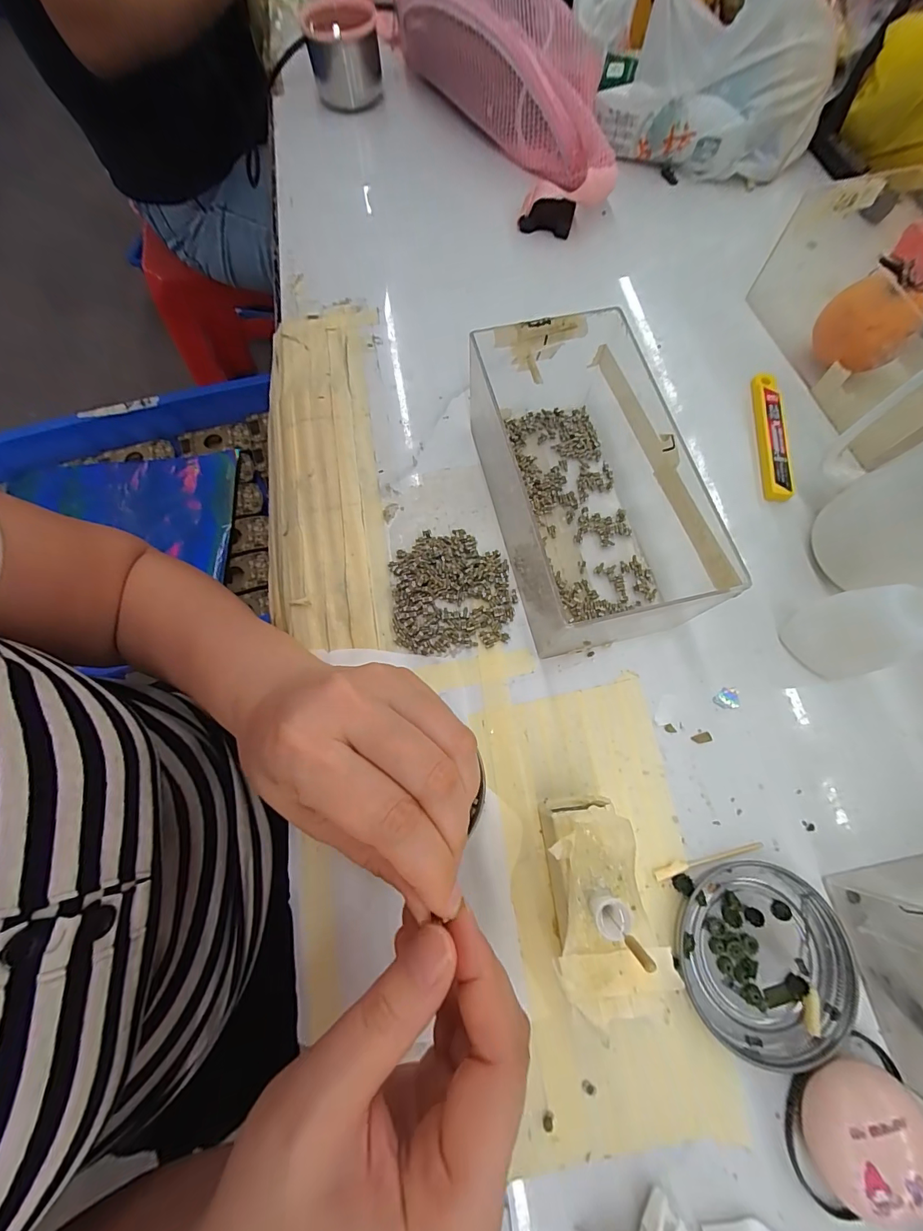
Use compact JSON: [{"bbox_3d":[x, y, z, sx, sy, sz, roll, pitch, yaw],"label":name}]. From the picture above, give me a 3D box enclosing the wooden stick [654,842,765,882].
[{"bbox_3d":[0.126,0.124,0.222,0.059,0.004,0.006,-13,72,-5],"label":"wooden stick"}]

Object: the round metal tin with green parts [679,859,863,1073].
[{"bbox_3d":[0.144,0.162,0.207,0.076,0.009,0.075,0,71,0],"label":"round metal tin with green parts"}]

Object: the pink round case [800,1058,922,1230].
[{"bbox_3d":[0.166,0.214,0.181,0.047,0.024,0.040,-43,76,-13],"label":"pink round case"}]

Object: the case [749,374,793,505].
[{"bbox_3d":[0.215,-0.126,0.303,0.019,0.008,0.102,7,72,2],"label":"case"}]

